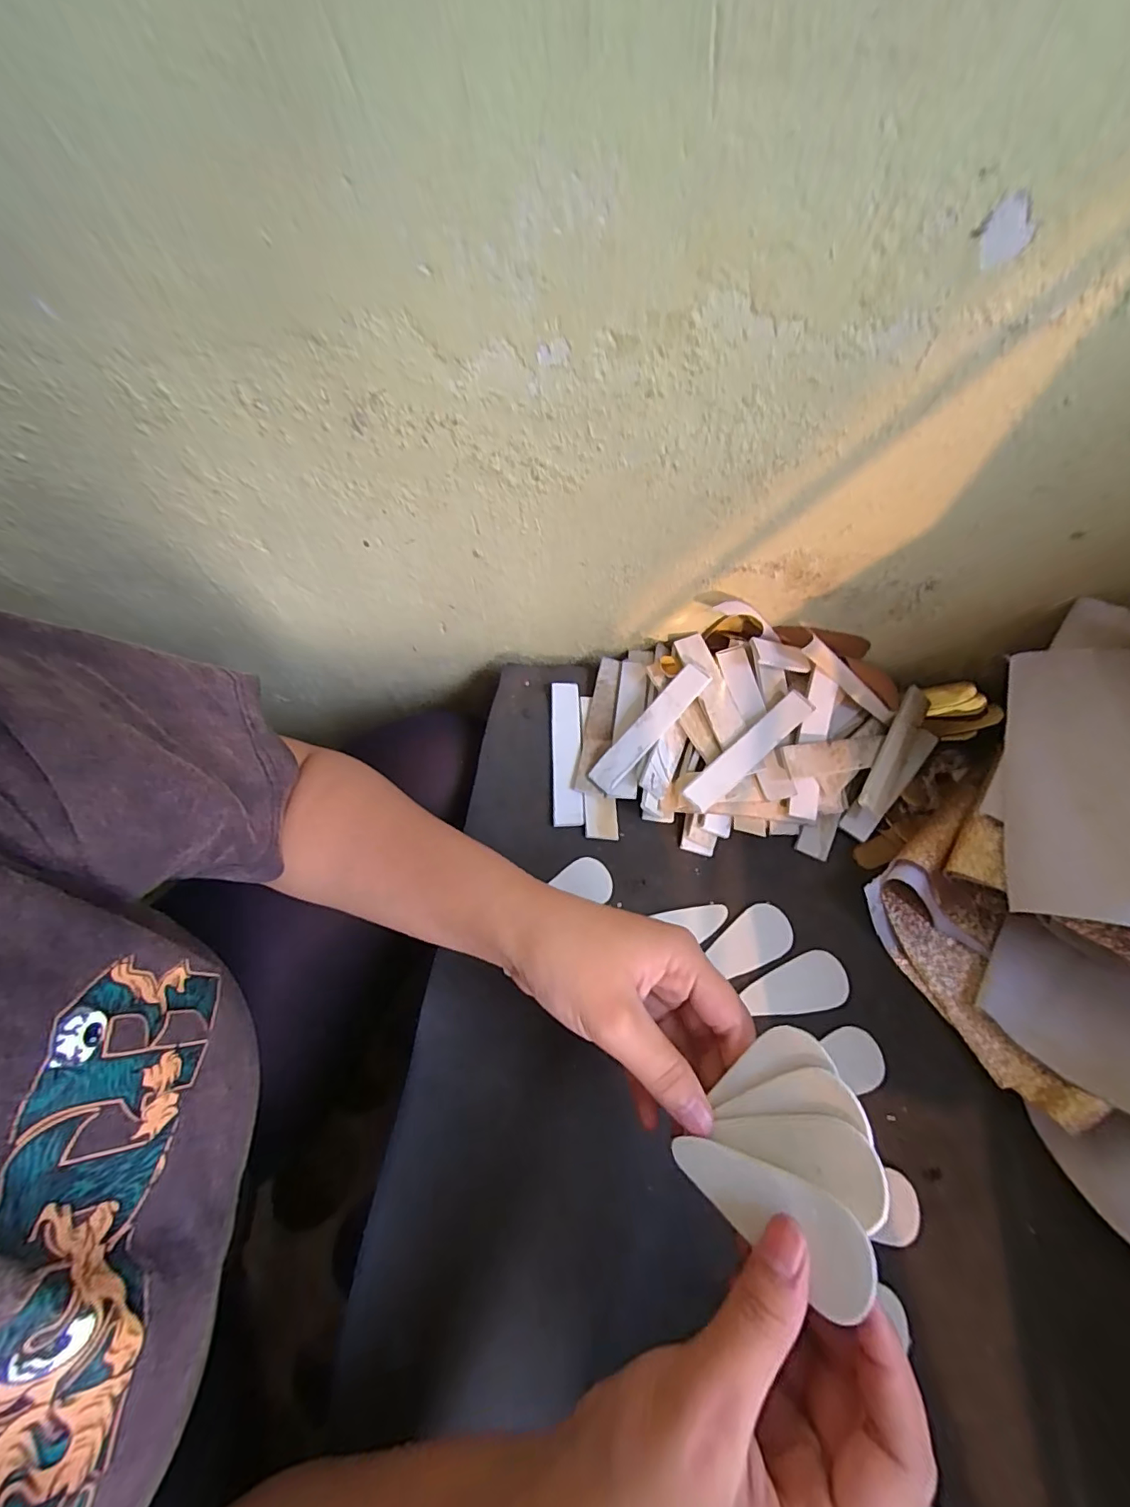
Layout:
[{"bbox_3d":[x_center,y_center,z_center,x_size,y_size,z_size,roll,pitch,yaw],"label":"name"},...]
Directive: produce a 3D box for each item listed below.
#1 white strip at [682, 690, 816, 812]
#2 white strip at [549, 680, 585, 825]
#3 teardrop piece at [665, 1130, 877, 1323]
[{"bbox_3d":[0.120,-0.003,0.337,0.104,0.005,0.020,-41,82,-7],"label":"white strip"},{"bbox_3d":[0.001,-0.002,0.368,0.021,0.005,0.106,2,67,-6],"label":"white strip"},{"bbox_3d":[0.071,0.160,0.185,0.069,0.004,0.030,14,76,45],"label":"teardrop piece"}]

